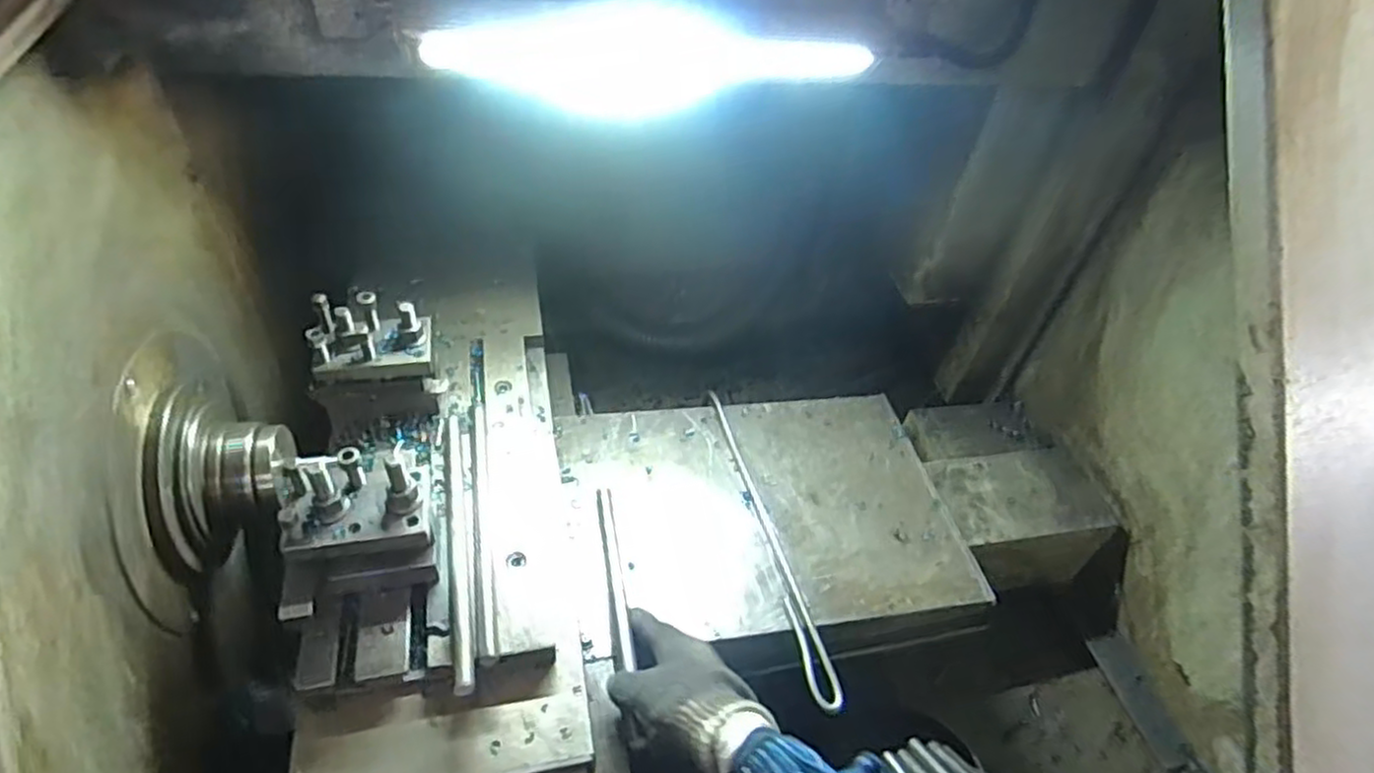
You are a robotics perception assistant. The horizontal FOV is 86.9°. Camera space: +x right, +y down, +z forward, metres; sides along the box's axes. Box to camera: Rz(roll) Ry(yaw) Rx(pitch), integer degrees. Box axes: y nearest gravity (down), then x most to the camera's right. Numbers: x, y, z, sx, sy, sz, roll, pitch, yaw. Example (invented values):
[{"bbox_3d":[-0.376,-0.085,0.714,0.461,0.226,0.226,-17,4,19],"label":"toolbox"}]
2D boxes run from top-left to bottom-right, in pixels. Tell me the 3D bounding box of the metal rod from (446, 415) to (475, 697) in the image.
[{"bbox_3d":[-0.184,0.123,0.583,0.014,0.013,0.249,-7,46,-14],"label":"metal rod"}]

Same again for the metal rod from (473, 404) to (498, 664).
[{"bbox_3d":[-0.171,0.109,0.603,0.014,0.010,0.247,-6,46,-13],"label":"metal rod"}]

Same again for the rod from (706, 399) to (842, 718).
[{"bbox_3d":[0.083,0.142,0.740,0.024,0.009,0.374,-6,46,-13],"label":"rod"}]

